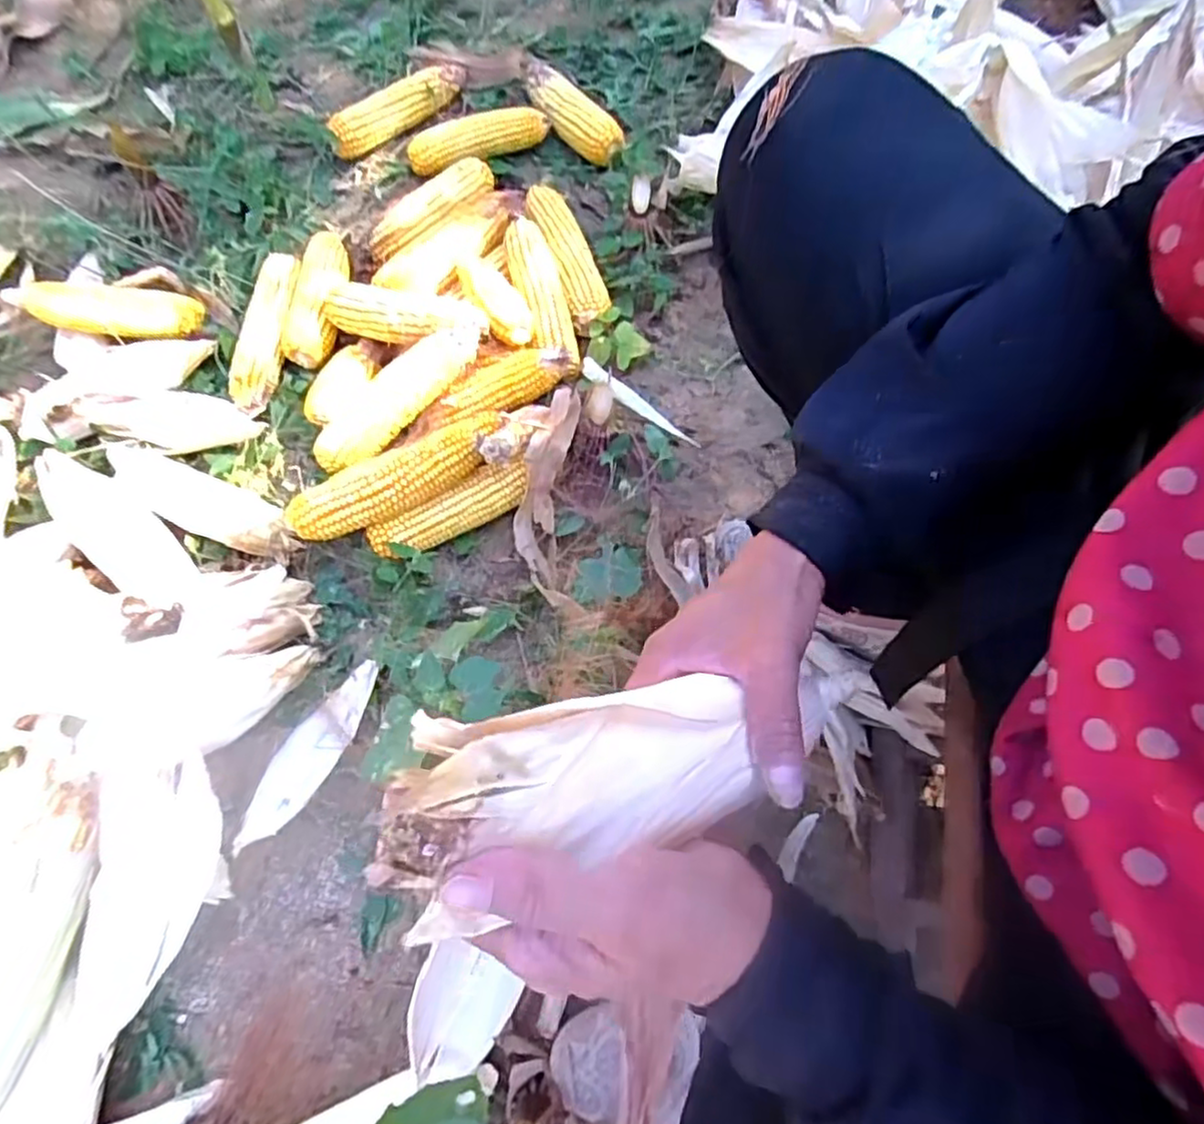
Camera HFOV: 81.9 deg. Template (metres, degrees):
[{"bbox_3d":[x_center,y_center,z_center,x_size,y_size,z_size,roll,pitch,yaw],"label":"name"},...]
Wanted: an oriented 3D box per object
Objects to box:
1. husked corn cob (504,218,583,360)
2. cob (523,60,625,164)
[{"bbox_3d":[-0.068,-0.297,0.762,0.052,0.040,0.179,-18,83,-5],"label":"husked corn cob"},{"bbox_3d":[-0.044,-0.587,0.910,0.057,0.043,0.197,-38,71,-12],"label":"cob"}]

